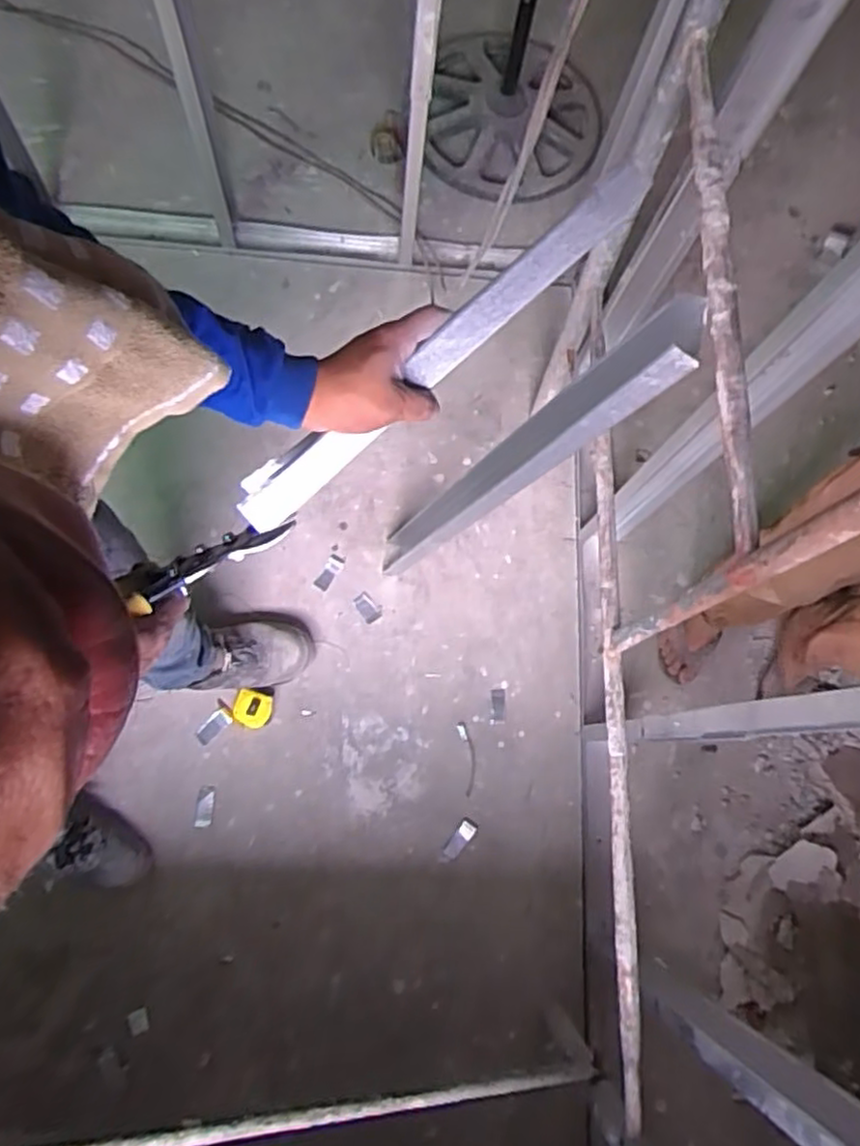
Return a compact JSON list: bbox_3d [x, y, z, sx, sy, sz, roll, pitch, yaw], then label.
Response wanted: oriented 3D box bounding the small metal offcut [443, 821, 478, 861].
[{"bbox_3d":[0.059,0.527,1.398,0.034,0.011,0.079,36,75,4],"label":"small metal offcut"}]

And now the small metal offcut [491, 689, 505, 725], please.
[{"bbox_3d":[0.136,0.271,1.427,0.027,0.004,0.069,3,76,-5],"label":"small metal offcut"}]

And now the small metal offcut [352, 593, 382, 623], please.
[{"bbox_3d":[-0.130,0.072,1.487,0.041,0.004,0.063,-34,81,-12],"label":"small metal offcut"}]

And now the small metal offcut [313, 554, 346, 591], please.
[{"bbox_3d":[-0.208,0.000,1.472,0.033,0.004,0.080,30,75,3],"label":"small metal offcut"}]

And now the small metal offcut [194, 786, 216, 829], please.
[{"bbox_3d":[-0.457,0.474,1.438,0.035,0.010,0.083,7,75,-4],"label":"small metal offcut"}]

